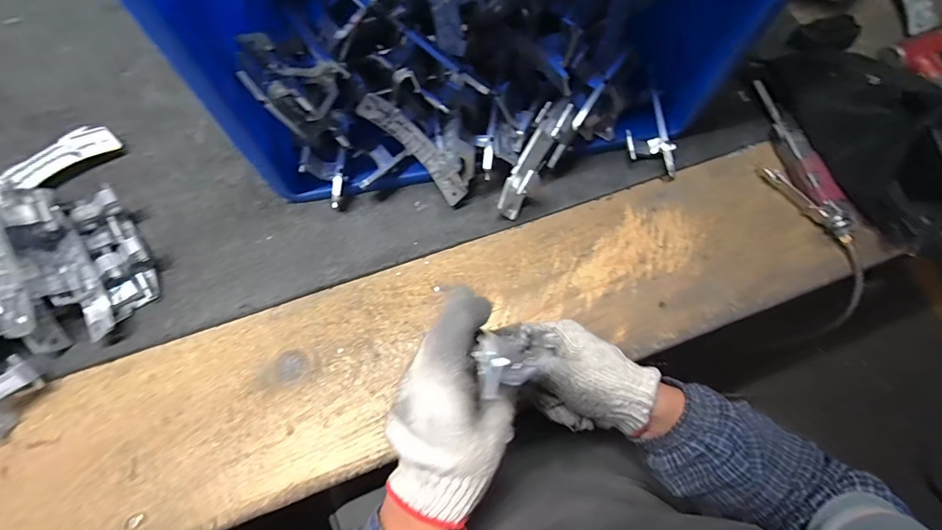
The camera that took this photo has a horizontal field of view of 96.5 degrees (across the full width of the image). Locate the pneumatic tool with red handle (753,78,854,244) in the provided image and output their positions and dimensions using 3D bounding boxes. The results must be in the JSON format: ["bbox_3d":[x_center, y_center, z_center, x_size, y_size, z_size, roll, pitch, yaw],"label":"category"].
[{"bbox_3d":[0.403,-0.137,0.531,0.058,0.030,0.235,-11,69,-7],"label":"pneumatic tool with red handle"}]

